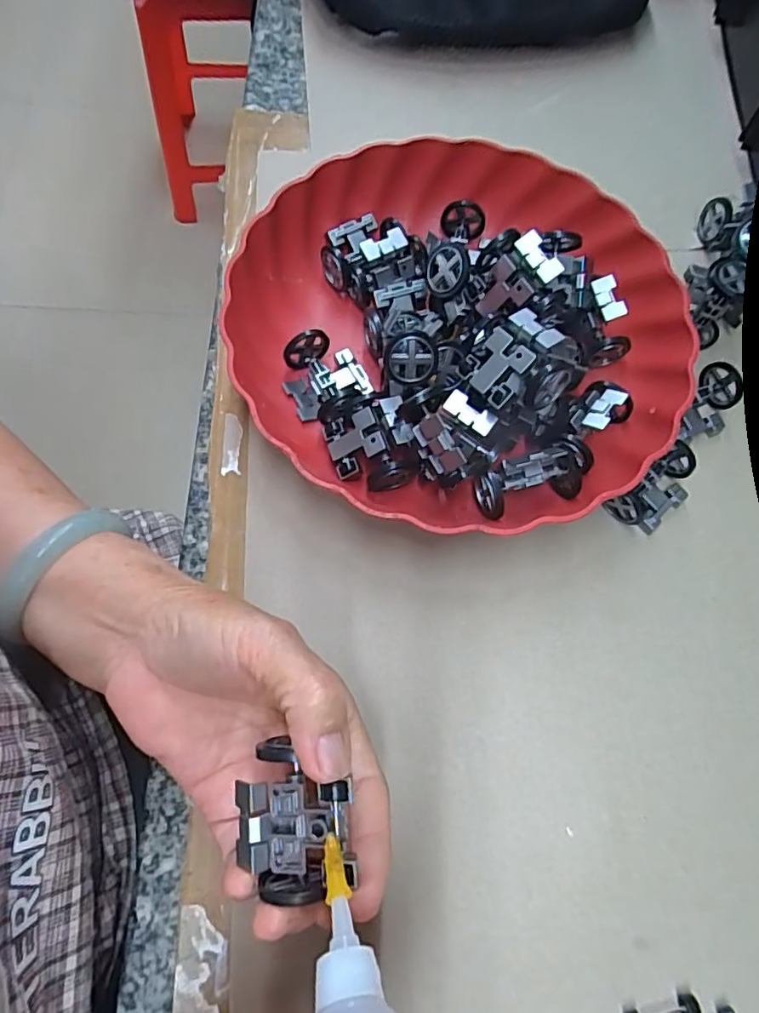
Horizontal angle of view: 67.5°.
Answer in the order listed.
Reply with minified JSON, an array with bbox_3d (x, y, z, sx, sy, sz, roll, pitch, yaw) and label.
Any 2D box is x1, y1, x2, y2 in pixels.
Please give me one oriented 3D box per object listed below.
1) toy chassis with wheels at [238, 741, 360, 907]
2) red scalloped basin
[{"bbox_3d":[-0.028,0.104,0.193,0.038,0.024,0.047,-13,80,15],"label":"toy chassis with wheels"},{"bbox_3d":[0.044,-0.098,0.317,0.236,0.066,0.240,1,69,-2],"label":"red scalloped basin"}]

